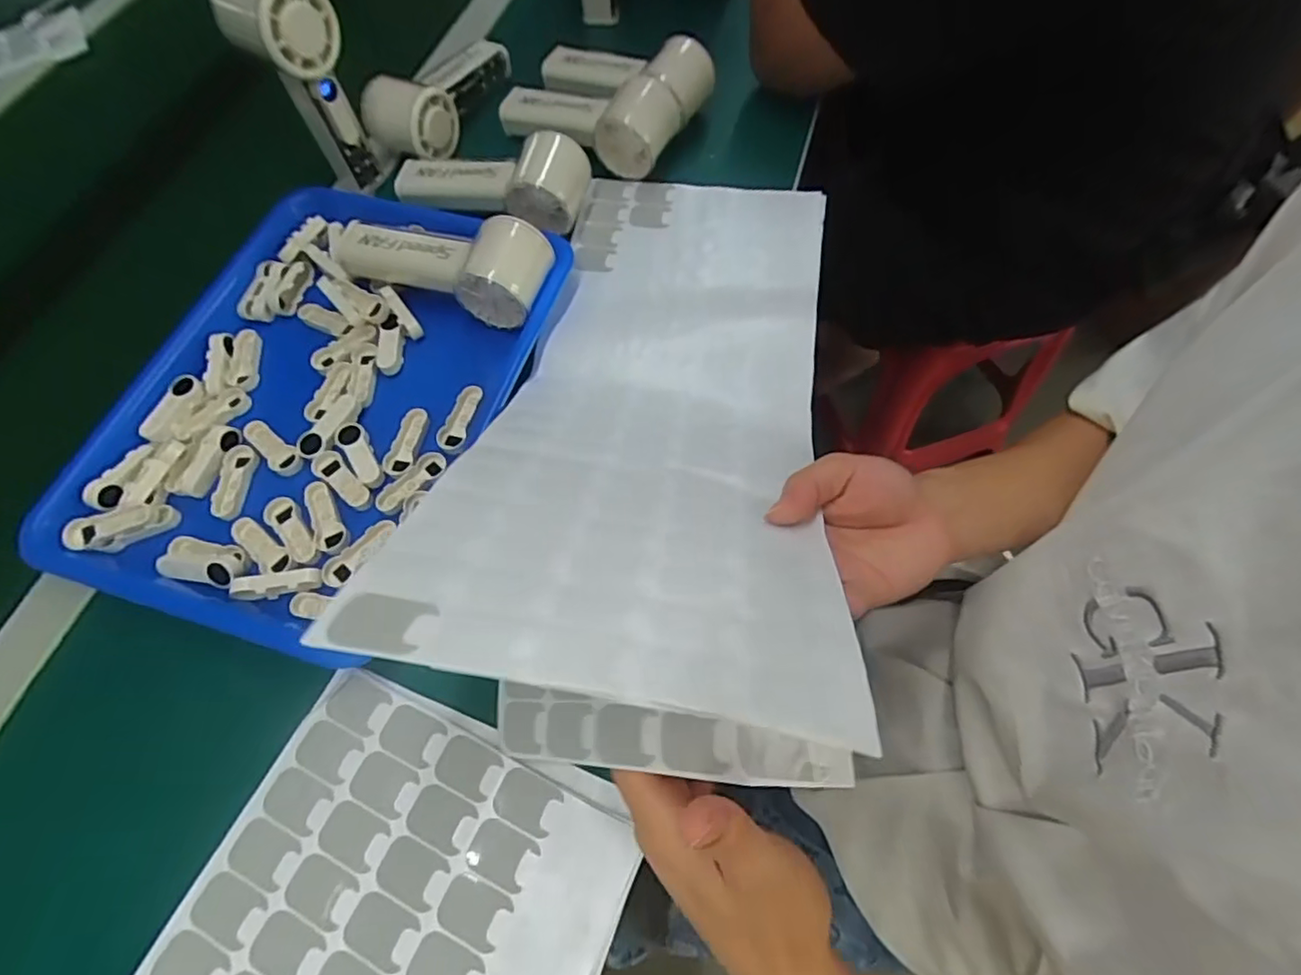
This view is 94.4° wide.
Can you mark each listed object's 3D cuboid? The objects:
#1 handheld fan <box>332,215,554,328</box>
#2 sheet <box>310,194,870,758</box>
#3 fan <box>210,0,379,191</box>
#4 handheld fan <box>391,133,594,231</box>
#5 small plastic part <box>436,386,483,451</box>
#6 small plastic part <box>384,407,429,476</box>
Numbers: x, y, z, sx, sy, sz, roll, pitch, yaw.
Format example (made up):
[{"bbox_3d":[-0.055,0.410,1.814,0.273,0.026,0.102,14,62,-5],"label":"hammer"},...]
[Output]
[{"bbox_3d":[-0.151,-0.170,0.443,0.160,0.050,0.059,18,67,9],"label":"handheld fan"},{"bbox_3d":[0.008,-0.068,0.364,0.191,0.071,0.440,7,44,4],"label":"sheet"},{"bbox_3d":[-0.261,-0.311,0.459,0.066,0.131,0.059,36,71,16],"label":"fan"},{"bbox_3d":[-0.129,-0.241,0.479,0.156,0.053,0.065,4,66,2],"label":"handheld fan"},{"bbox_3d":[-0.129,-0.049,0.410,0.017,0.004,0.048,14,66,7],"label":"small plastic part"},{"bbox_3d":[-0.164,-0.030,0.406,0.021,0.008,0.049,6,66,4],"label":"small plastic part"}]

